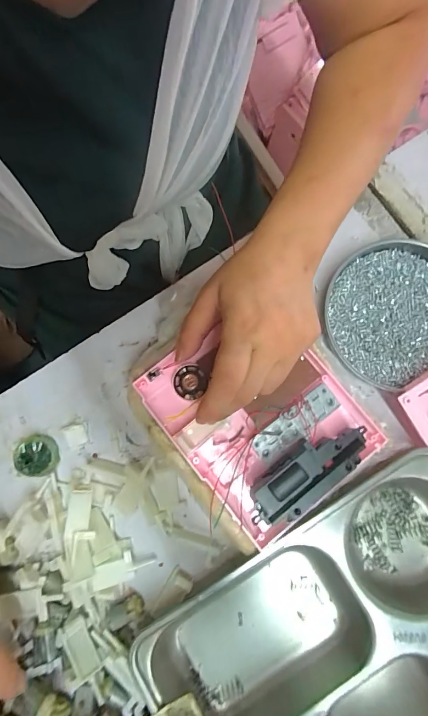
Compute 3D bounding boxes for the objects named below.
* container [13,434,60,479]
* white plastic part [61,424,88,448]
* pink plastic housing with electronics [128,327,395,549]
[{"bbox_3d":[-0.153,0.085,0.318,0.033,0.017,0.036,0,80,0],"label":"container"},{"bbox_3d":[-0.124,0.069,0.326,0.018,0.006,0.018,-16,80,-2],"label":"white plastic part"},{"bbox_3d":[0.035,0.042,0.287,0.133,0.042,0.155,-36,82,-6],"label":"pink plastic housing with electronics"}]

